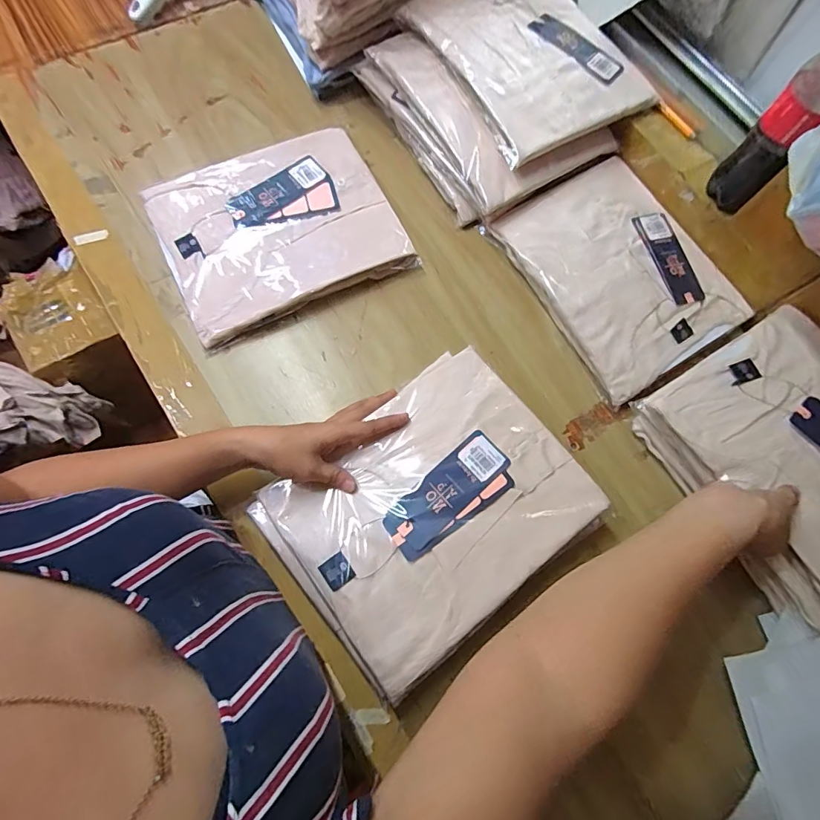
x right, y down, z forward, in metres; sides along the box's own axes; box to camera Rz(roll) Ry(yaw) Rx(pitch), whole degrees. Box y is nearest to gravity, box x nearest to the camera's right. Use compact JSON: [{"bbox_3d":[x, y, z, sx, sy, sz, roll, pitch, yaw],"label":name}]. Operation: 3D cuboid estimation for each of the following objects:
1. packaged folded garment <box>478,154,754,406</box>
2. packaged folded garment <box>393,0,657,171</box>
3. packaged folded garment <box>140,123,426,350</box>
[{"bbox_3d":[0.243,-0.163,0.533,0.205,0.030,0.254,-31,78,-12],"label":"packaged folded garment"},{"bbox_3d":[0.134,-0.417,0.532,0.202,0.034,0.246,-30,77,-12],"label":"packaged folded garment"},{"bbox_3d":[-0.149,-0.207,0.519,0.246,0.025,0.206,-26,74,-9],"label":"packaged folded garment"}]

